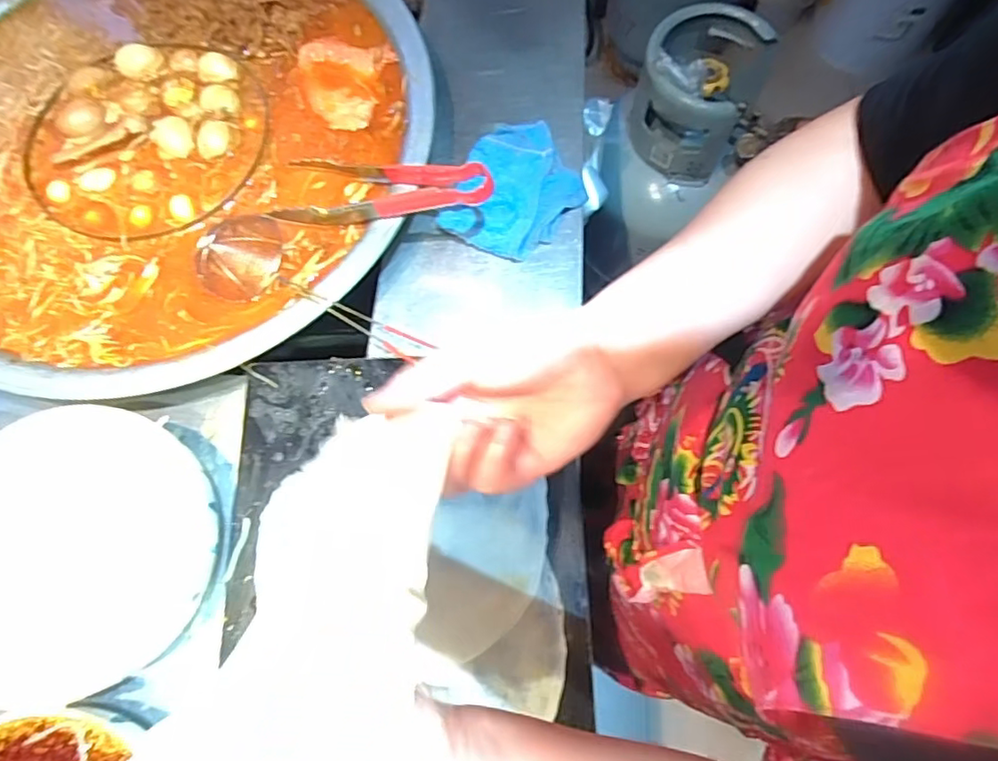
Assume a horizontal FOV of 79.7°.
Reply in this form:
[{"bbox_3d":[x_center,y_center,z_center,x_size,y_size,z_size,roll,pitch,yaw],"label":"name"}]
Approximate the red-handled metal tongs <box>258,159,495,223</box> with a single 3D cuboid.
[{"bbox_3d":[-0.109,-0.178,0.565,0.213,0.028,0.065,7,72,19],"label":"red-handled metal tongs"}]

